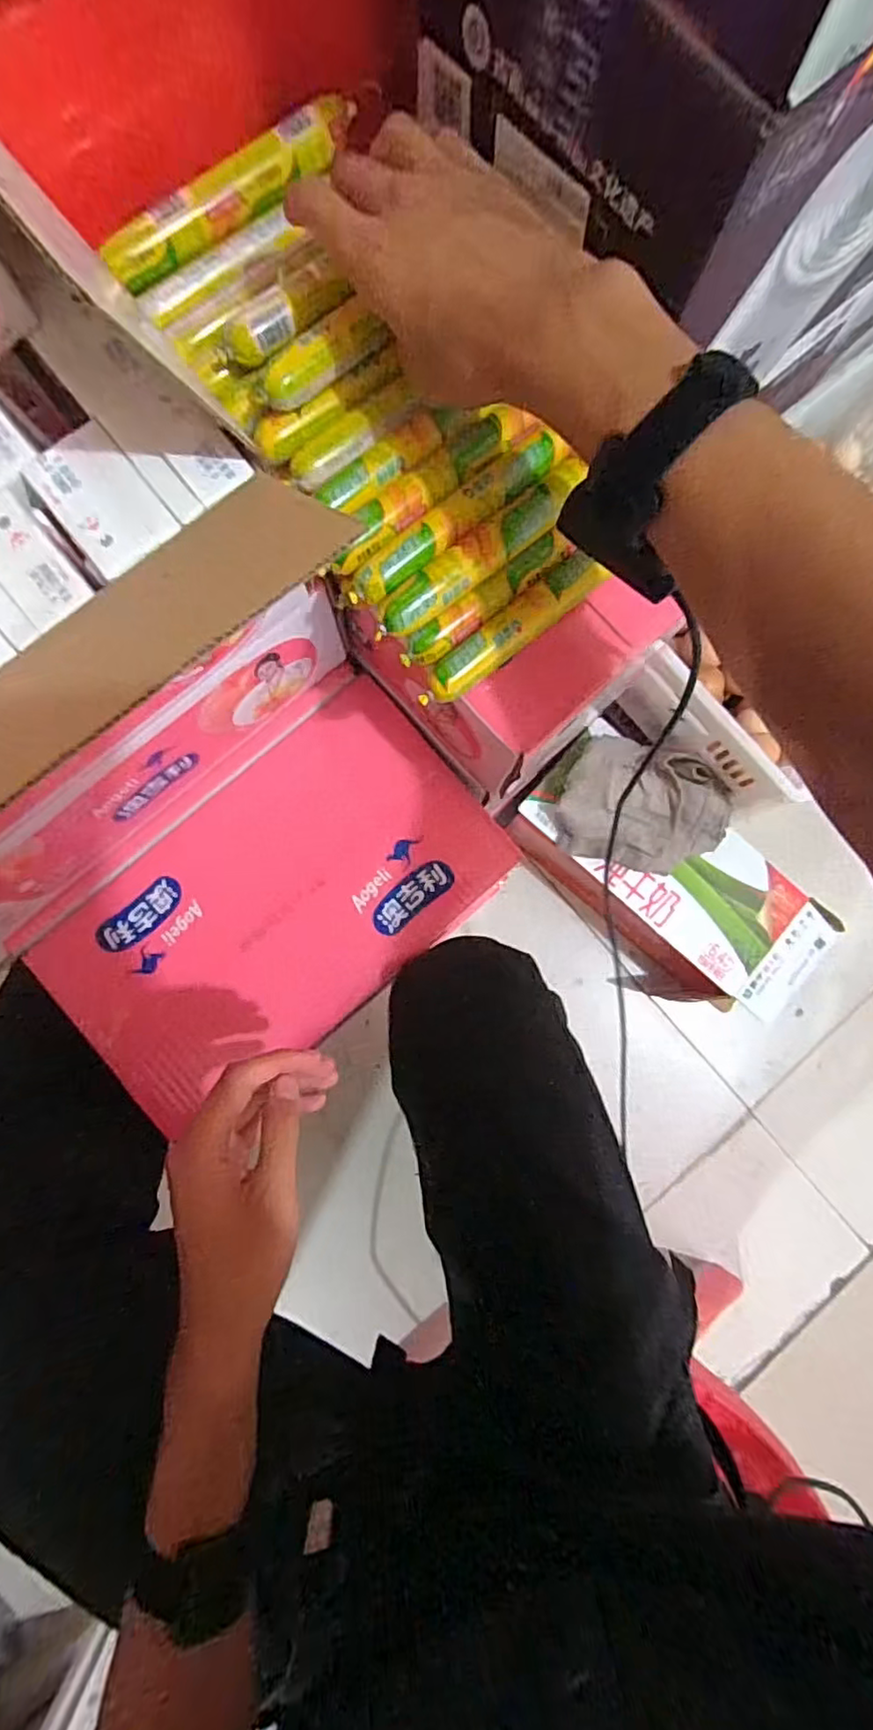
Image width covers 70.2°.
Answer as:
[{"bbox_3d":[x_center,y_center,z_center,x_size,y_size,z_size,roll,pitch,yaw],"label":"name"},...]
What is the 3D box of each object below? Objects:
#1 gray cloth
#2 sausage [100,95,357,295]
[{"bbox_3d":[0.236,-0.069,0.703,0.180,0.064,0.135,14,84,-1],"label":"gray cloth"},{"bbox_3d":[-0.112,-0.377,0.348,0.165,0.020,0.019,-40,87,-5],"label":"sausage"}]

